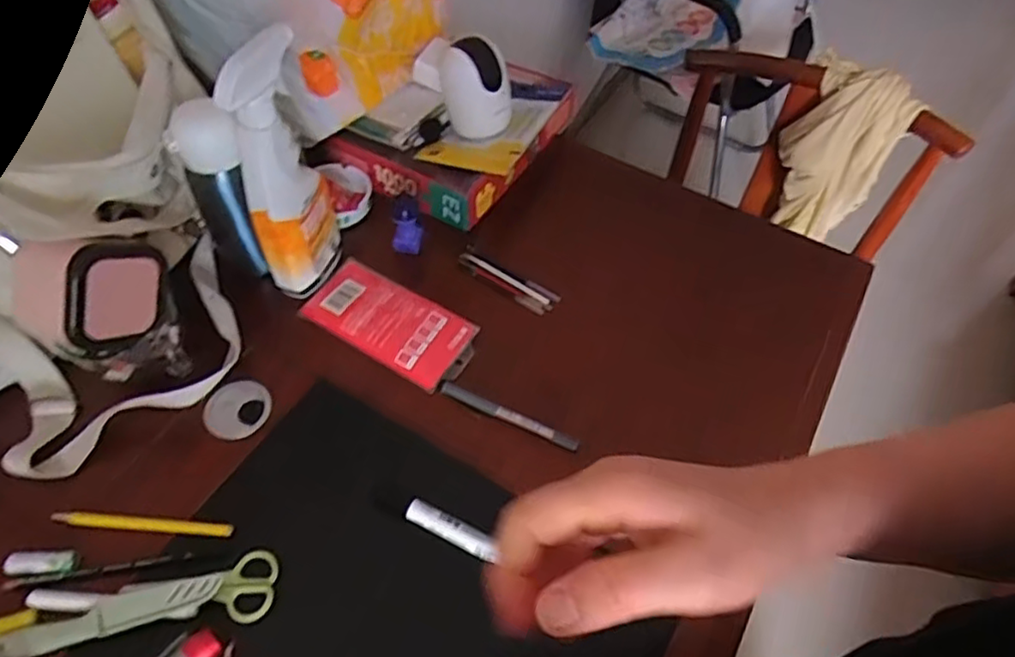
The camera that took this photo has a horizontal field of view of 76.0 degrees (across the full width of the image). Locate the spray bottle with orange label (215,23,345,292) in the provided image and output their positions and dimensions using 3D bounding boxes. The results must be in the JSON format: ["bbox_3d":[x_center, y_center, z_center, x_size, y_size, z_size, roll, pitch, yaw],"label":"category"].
[{"bbox_3d":[-0.200,-0.136,0.593,0.047,0.242,0.089,12,55,6],"label":"spray bottle with orange label"}]

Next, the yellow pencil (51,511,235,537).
[{"bbox_3d":[-0.296,0.157,0.528,0.143,0.010,0.012,5,54,1],"label":"yellow pencil"}]

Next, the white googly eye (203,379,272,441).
[{"bbox_3d":[-0.246,0.073,0.592,0.058,0.009,0.050,-34,63,-24],"label":"white googly eye"}]

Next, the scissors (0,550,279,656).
[{"bbox_3d":[-0.267,0.212,0.480,0.186,0.017,0.049,-14,56,-12],"label":"scissors"}]

